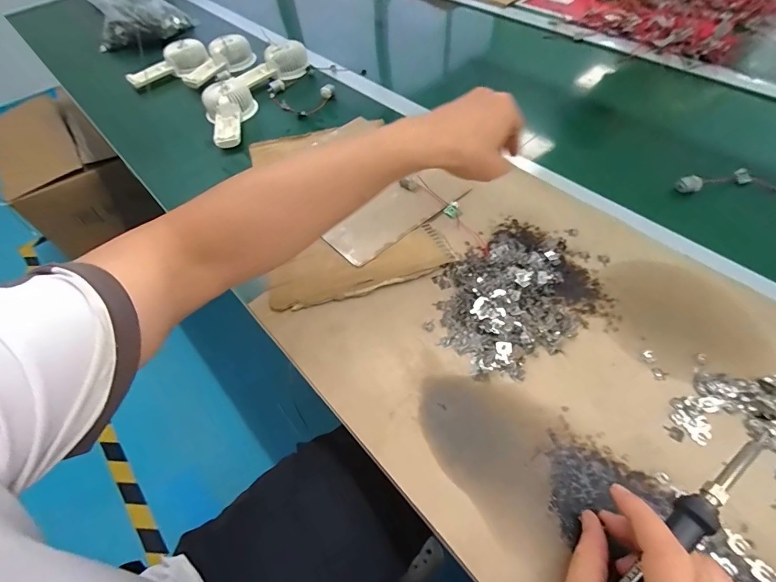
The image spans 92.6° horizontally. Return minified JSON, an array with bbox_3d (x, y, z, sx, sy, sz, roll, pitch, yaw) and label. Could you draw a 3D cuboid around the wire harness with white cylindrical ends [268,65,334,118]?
[{"bbox_3d":[-0.157,-0.366,0.679,0.102,0.029,0.130,-31,59,-17],"label":"wire harness with white cylindrical ends"}]

